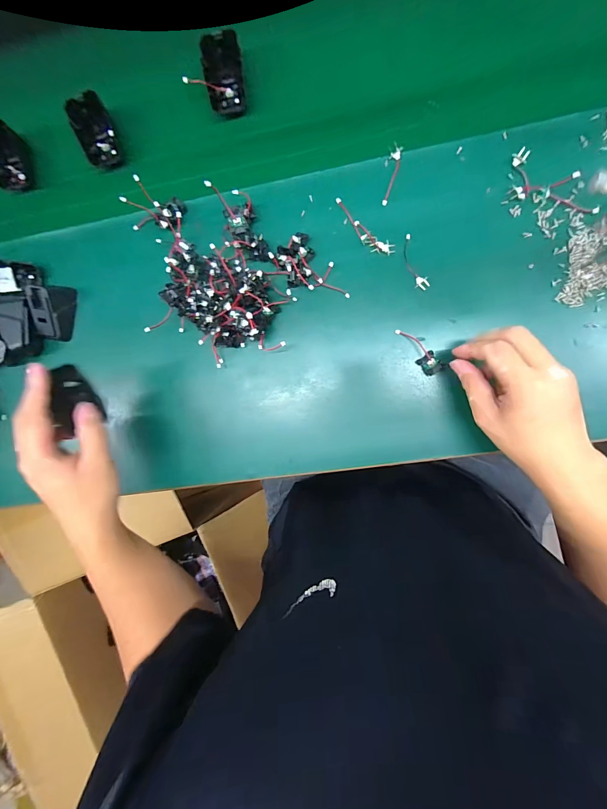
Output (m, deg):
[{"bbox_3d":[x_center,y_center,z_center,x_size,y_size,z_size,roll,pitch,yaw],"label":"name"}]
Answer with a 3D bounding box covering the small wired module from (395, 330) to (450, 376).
[{"bbox_3d":[0.134,-0.063,0.388,0.025,0.013,0.068,-40,85,9],"label":"small wired module"}]

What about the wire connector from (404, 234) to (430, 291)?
[{"bbox_3d":[0.126,-0.161,0.386,0.015,0.004,0.065,-20,93,9],"label":"wire connector"}]

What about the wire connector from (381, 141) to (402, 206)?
[{"bbox_3d":[0.099,-0.257,0.380,0.012,0.005,0.063,11,97,6],"label":"wire connector"}]

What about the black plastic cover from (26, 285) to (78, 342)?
[{"bbox_3d":[-0.317,-0.116,0.429,0.038,0.040,0.066,11,97,6],"label":"black plastic cover"}]

